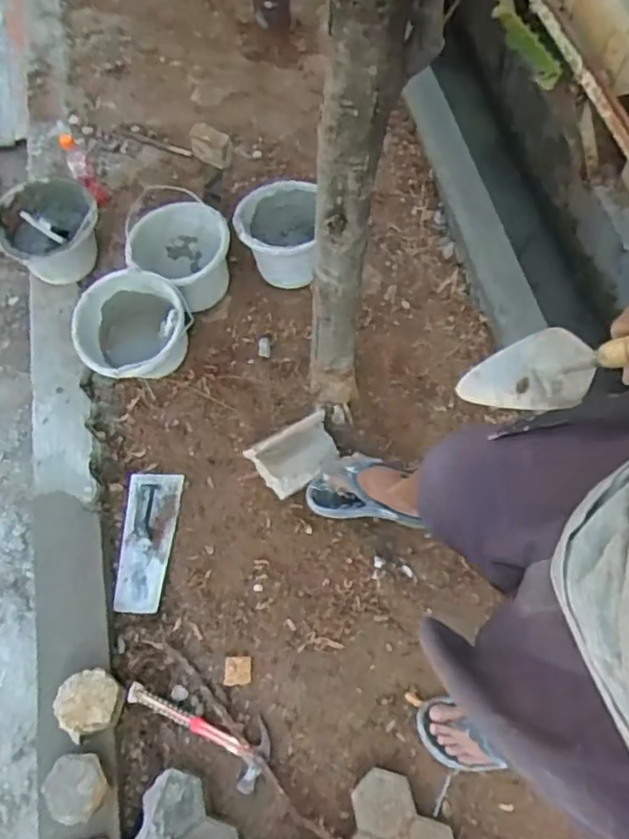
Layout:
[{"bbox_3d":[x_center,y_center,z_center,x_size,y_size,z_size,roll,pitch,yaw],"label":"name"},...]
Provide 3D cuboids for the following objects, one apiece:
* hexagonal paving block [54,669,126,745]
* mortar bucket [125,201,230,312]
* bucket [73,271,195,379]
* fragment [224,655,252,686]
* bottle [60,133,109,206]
[{"bbox_3d":[-0.395,0.502,1.145,0.110,0.068,0.104,-15,64,-7],"label":"hexagonal paving block"},{"bbox_3d":[-0.319,-0.392,1.538,0.218,0.144,0.226,0,63,1],"label":"mortar bucket"},{"bbox_3d":[-0.404,-0.191,1.469,0.250,0.209,0.228,-1,63,2],"label":"bucket"},{"bbox_3d":[-0.147,0.481,1.234,0.053,0.007,0.052,-4,63,0],"label":"fragment"},{"bbox_3d":[-0.606,-0.648,1.704,0.061,0.209,0.064,-24,65,-11],"label":"bottle"}]

